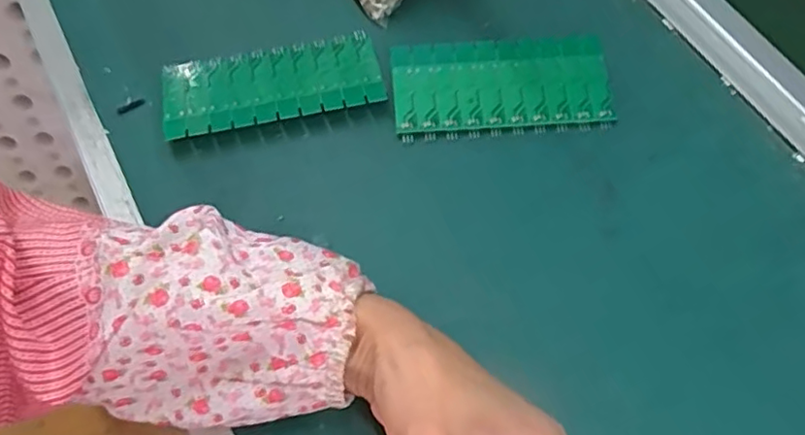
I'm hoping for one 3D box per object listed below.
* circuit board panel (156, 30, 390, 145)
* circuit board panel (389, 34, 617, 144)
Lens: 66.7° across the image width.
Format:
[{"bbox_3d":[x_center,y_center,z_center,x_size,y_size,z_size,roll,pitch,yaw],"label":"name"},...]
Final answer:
[{"bbox_3d":[-0.083,-0.085,0.391,0.134,0.015,0.058,-12,65,-5],"label":"circuit board panel"},{"bbox_3d":[0.063,-0.084,0.392,0.136,0.005,0.067,-5,71,-2],"label":"circuit board panel"}]

